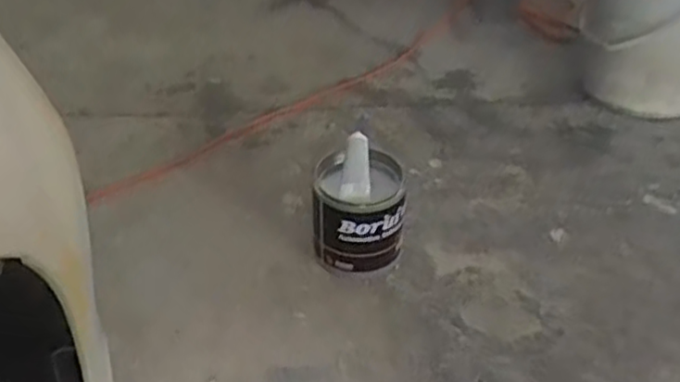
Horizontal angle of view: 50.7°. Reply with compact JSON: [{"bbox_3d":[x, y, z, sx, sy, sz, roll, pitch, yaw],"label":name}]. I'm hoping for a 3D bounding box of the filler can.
[{"bbox_3d":[0.036,0.037,1.168,0.136,0.192,0.129,1,39,-1],"label":"filler can"}]

